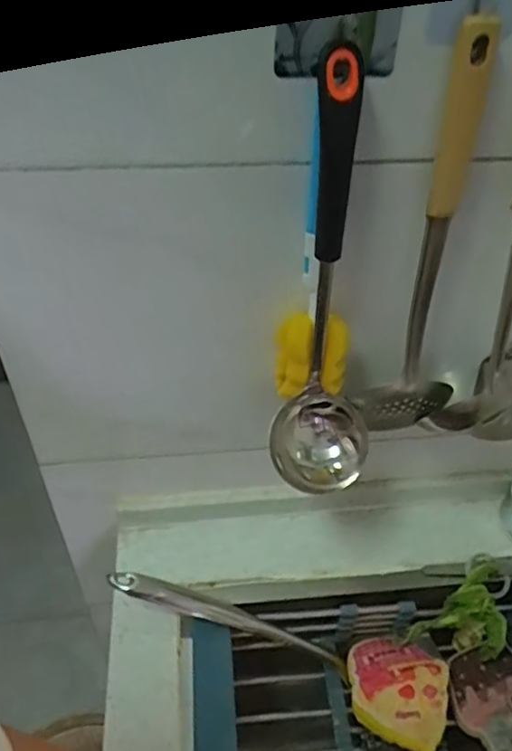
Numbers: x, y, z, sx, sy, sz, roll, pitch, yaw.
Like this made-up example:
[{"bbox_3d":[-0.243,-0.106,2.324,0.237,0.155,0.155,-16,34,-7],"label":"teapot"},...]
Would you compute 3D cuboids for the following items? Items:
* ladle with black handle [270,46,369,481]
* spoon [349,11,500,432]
[{"bbox_3d":[0.060,-0.047,0.429,0.078,0.306,0.091,8,44,5],"label":"ladle with black handle"},{"bbox_3d":[0.134,-0.068,0.447,0.071,0.332,0.052,23,47,20],"label":"spoon"}]

